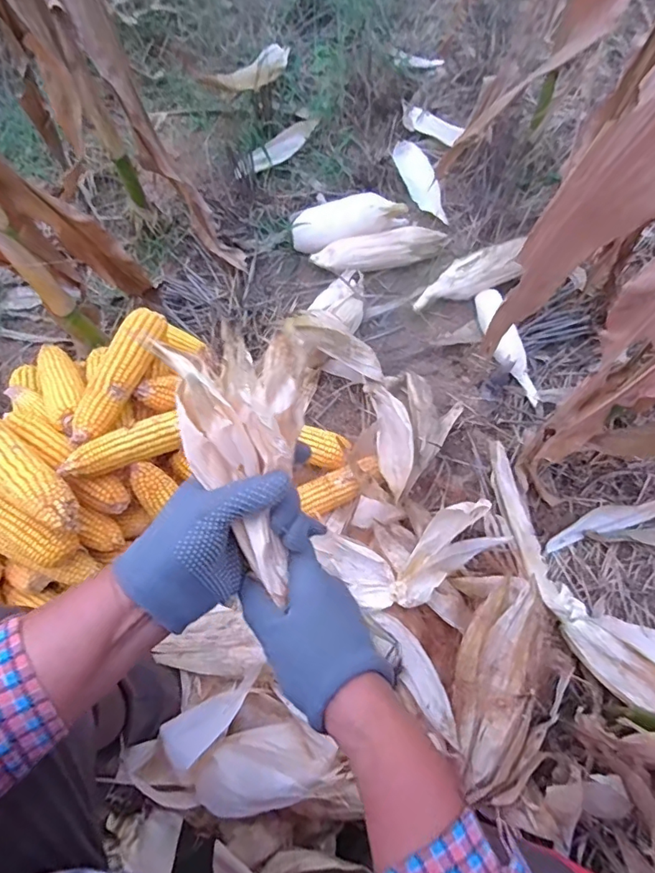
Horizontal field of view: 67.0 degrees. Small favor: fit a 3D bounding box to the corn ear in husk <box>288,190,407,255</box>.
[{"bbox_3d":[0.043,-0.437,1.000,0.234,0.067,0.083,-12,65,-3],"label":"corn ear in husk"}]

